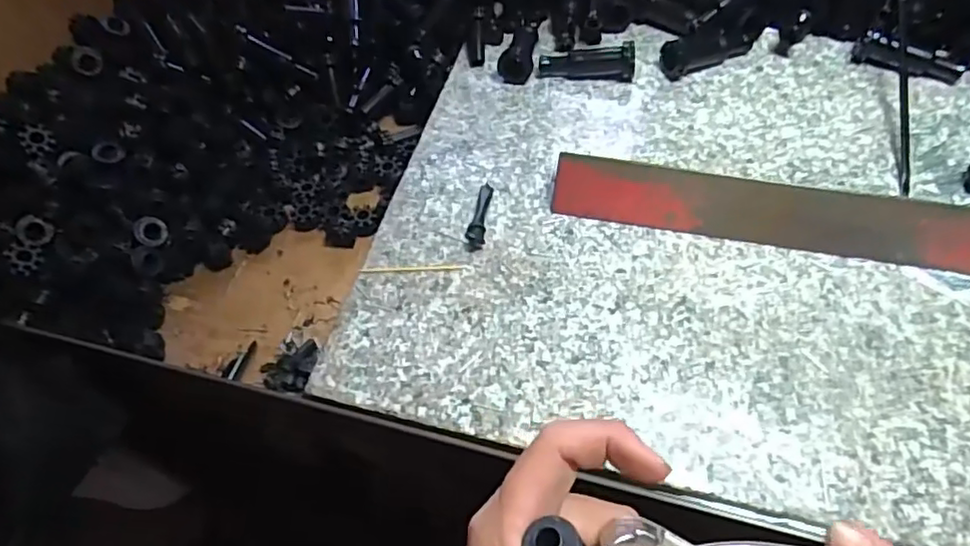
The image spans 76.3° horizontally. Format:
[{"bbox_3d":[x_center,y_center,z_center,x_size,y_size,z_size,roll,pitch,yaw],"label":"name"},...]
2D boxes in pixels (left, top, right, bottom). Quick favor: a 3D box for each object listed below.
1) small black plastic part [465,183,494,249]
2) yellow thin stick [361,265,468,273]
[{"bbox_3d":[-0.002,-0.036,0.372,0.010,0.010,0.048,6,57,7],"label":"small black plastic part"},{"bbox_3d":[-0.041,-0.003,0.356,0.060,0.004,0.004,-2,57,1],"label":"yellow thin stick"}]

